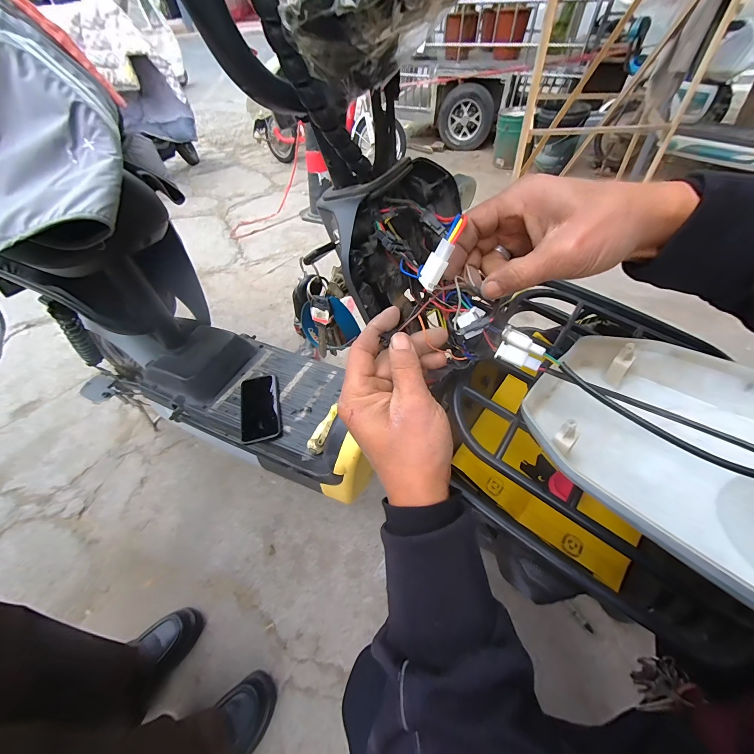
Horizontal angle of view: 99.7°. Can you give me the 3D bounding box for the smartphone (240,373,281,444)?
[{"bbox_3d":[-0.246,0.062,0.669,0.076,0.014,0.168,-14,51,-6],"label":"smartphone"}]

